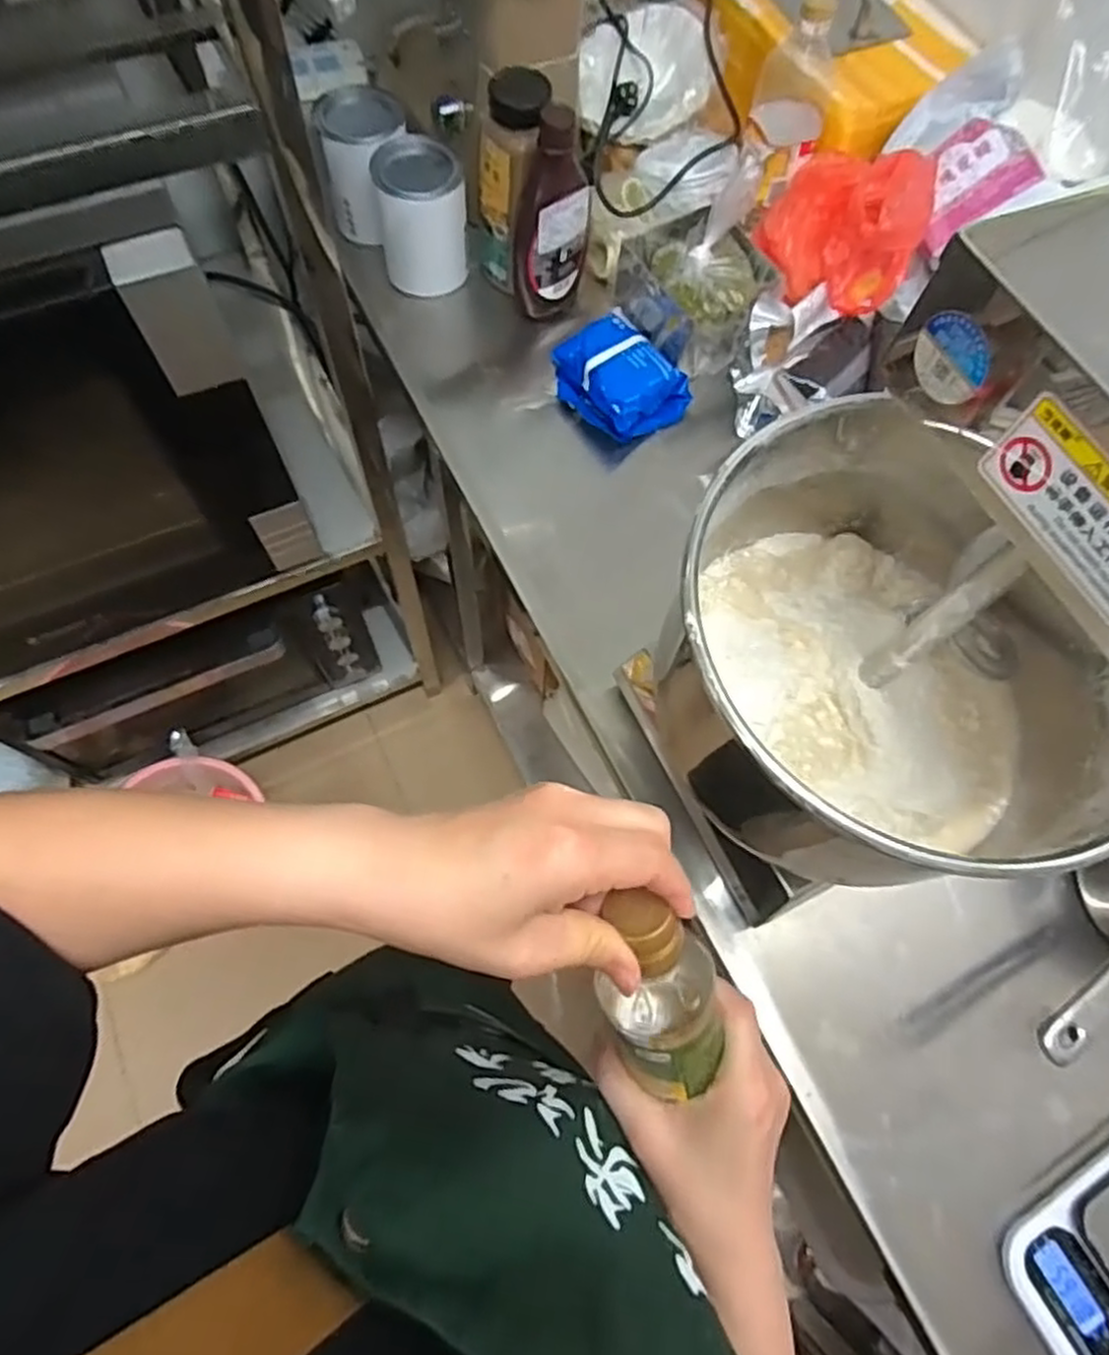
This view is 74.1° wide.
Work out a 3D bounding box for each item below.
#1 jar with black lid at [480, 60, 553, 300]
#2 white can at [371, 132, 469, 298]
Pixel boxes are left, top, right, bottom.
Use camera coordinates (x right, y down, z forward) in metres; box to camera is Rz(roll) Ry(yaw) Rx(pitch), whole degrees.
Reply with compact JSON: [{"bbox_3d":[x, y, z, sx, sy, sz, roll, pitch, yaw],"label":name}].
[{"bbox_3d":[-0.049,-0.530,0.800,0.073,0.197,0.079,1,68,-3],"label":"jar with black lid"},{"bbox_3d":[-0.150,-0.523,0.839,0.097,0.135,0.077,-5,68,-5],"label":"white can"}]

